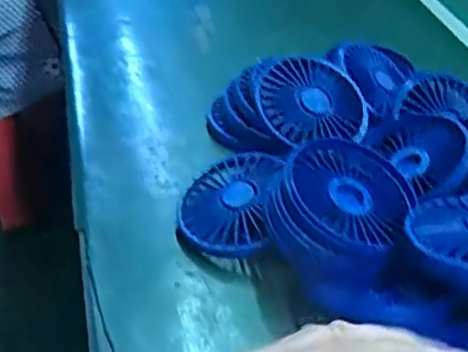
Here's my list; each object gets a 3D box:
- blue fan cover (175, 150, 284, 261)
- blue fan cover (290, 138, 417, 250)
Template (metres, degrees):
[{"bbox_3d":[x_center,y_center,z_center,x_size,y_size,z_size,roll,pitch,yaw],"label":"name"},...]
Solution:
[{"bbox_3d":[-0.004,0.017,0.463,0.071,0.016,0.089,-9,45,17],"label":"blue fan cover"},{"bbox_3d":[0.076,0.008,0.422,0.075,0.017,0.079,-16,67,-27],"label":"blue fan cover"}]

